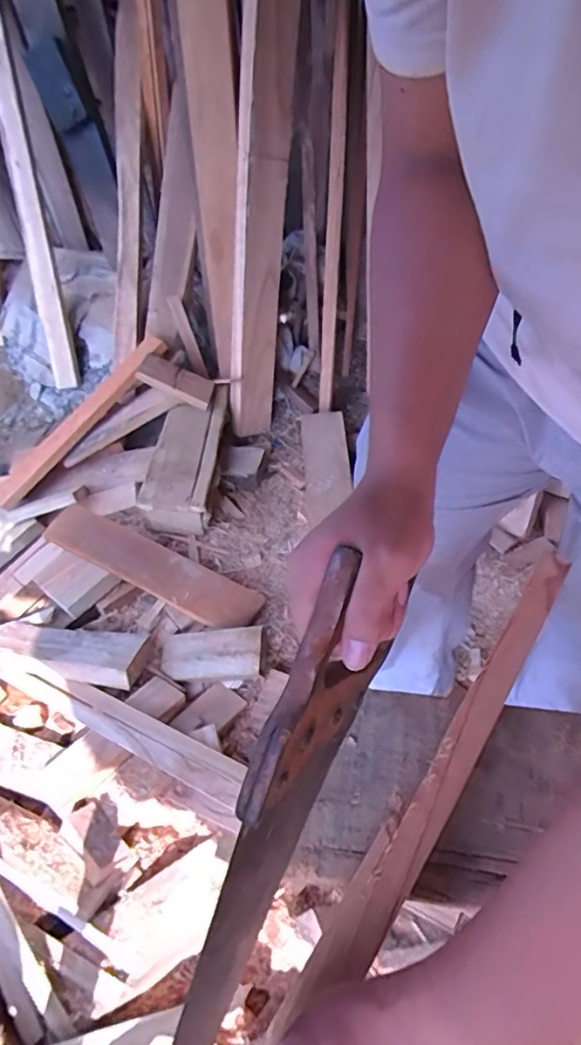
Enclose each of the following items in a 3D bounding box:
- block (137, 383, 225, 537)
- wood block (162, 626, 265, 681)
[{"bbox_3d":[-0.279,-0.180,1.545,0.167,0.123,0.448,2,52,6],"label":"block"},{"bbox_3d":[-0.168,0.279,1.176,0.231,0.039,0.104,-7,50,16],"label":"wood block"}]

